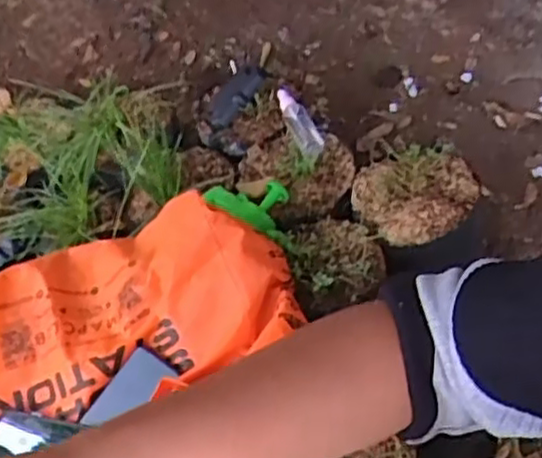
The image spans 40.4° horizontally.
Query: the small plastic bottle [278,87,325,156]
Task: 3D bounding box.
[{"bbox_3d":[0.043,-0.140,0.968,0.037,0.050,0.104,-15,42,-10],"label":"small plastic bottle"}]

